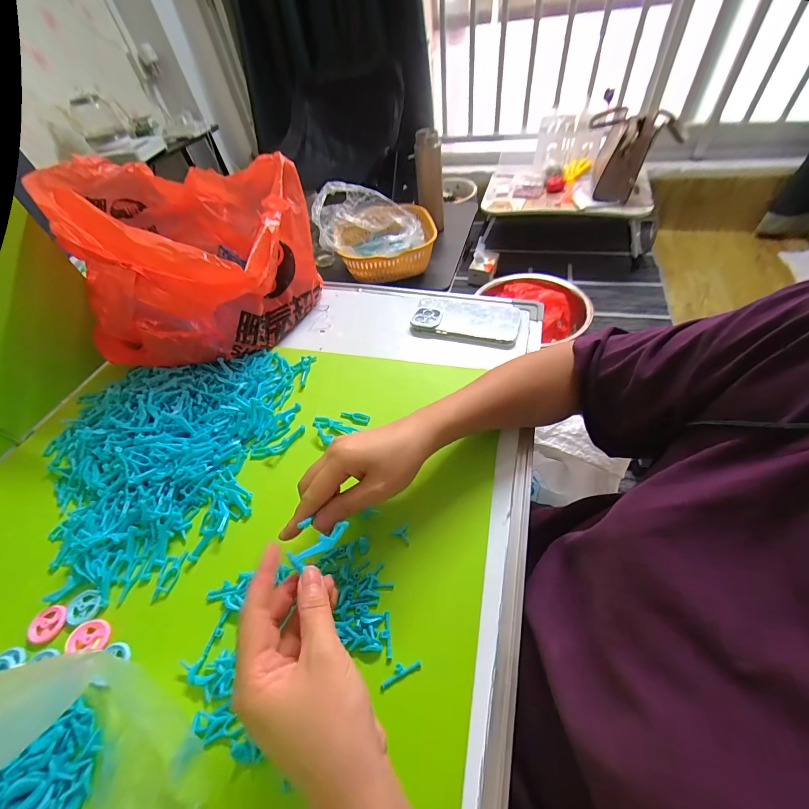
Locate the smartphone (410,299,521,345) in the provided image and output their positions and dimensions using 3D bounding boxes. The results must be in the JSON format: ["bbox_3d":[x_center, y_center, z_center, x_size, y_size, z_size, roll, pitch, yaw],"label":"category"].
[{"bbox_3d":[0.098,-0.134,0.566,0.165,0.017,0.091,5,50,14],"label":"smartphone"}]

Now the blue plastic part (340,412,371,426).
[{"bbox_3d":[-0.064,0.016,0.449,0.039,0.009,0.014,10,52,18],"label":"blue plastic part"}]

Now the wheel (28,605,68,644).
[{"bbox_3d":[-0.323,0.198,0.319,0.029,0.005,0.029,-5,49,5],"label":"wheel"}]

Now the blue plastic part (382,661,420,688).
[{"bbox_3d":[-0.003,0.210,0.278,0.033,0.004,0.010,-22,49,-10],"label":"blue plastic part"}]

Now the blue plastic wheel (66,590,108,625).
[{"bbox_3d":[-0.296,0.187,0.326,0.031,0.004,0.026,14,53,20],"label":"blue plastic wheel"}]

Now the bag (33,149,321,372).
[{"bbox_3d":[-0.302,-0.211,0.521,0.307,0.180,0.274,-4,50,1],"label":"bag"}]

